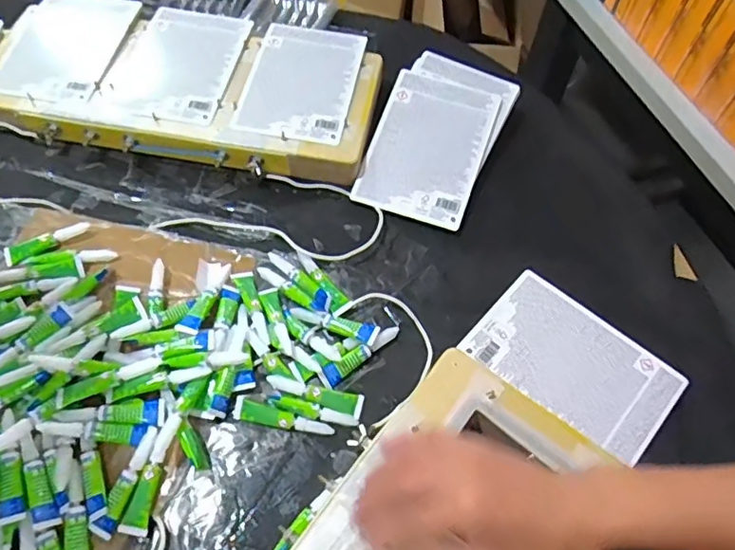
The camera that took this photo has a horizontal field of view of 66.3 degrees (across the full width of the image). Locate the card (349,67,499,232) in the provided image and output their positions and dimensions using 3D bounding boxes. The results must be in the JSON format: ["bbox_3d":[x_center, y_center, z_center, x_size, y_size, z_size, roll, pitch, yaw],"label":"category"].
[{"bbox_3d":[0.064,-0.136,0.591,0.114,0.008,0.168,19,73,8],"label":"card"}]

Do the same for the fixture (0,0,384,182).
[{"bbox_3d":[-0.200,-0.216,0.630,0.414,0.043,0.204,11,60,4],"label":"fixture"}]

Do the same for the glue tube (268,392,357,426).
[{"bbox_3d":[-0.045,0.113,0.463,0.073,0.012,0.014,13,60,5],"label":"glue tube"}]

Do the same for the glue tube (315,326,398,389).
[{"bbox_3d":[-0.006,0.068,0.490,0.081,0.014,0.017,-36,68,-20],"label":"glue tube"}]

